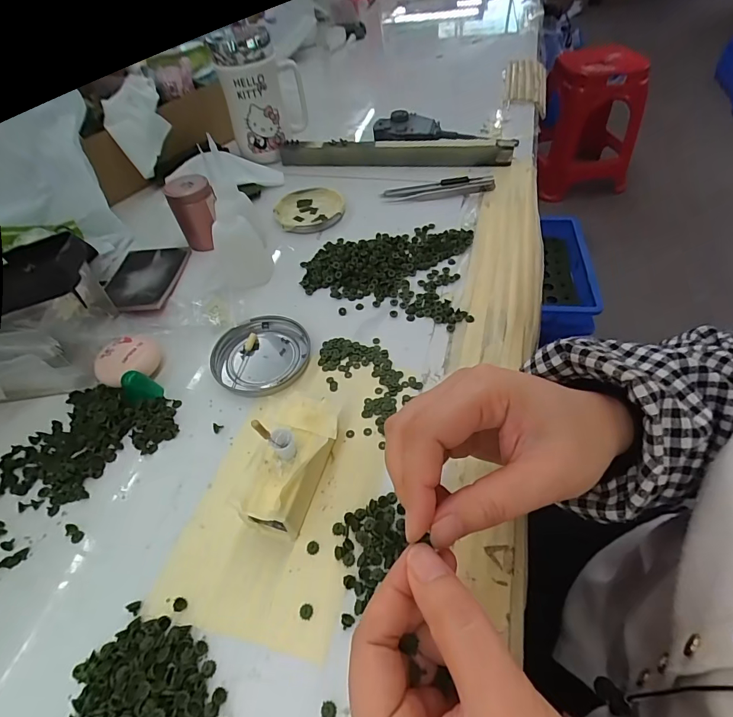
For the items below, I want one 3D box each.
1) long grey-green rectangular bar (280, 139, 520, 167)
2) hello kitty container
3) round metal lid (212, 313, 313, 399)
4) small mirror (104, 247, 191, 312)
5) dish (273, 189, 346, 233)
[{"bbox_3d":[0.033,-0.262,0.525,0.293,0.026,0.019,2,51,7],"label":"long grey-green rectangular bar"},{"bbox_3d":[-0.131,-0.336,0.525,0.098,0.142,0.065,-11,51,-4],"label":"hello kitty container"},{"bbox_3d":[-0.086,-0.004,0.337,0.078,0.009,0.071,-2,51,3],"label":"round metal lid"},{"bbox_3d":[-0.225,-0.082,0.413,0.072,0.009,0.101,-2,51,3],"label":"small mirror"},{"bbox_3d":[-0.067,-0.172,0.474,0.077,0.009,0.082,-2,51,3],"label":"dish"}]

